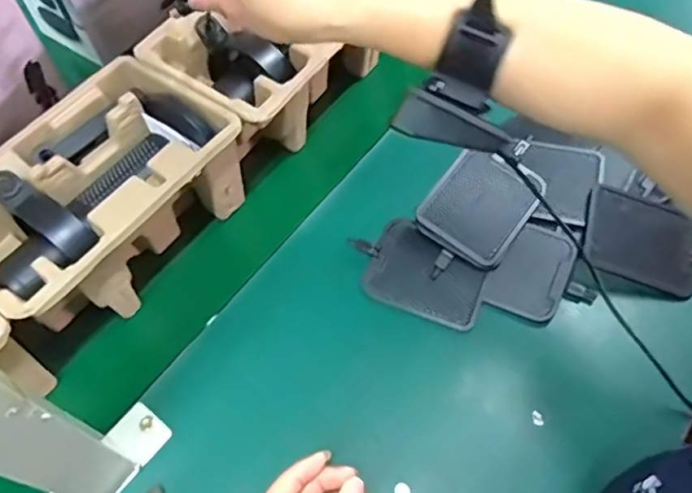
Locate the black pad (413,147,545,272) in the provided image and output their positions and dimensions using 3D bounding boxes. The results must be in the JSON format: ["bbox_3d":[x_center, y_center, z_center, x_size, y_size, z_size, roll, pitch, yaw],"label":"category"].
[{"bbox_3d":[0.117,-0.038,0.498,0.080,0.008,0.100,36,75,11],"label":"black pad"}]

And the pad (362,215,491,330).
[{"bbox_3d":[0.069,0.023,0.492,0.097,0.009,0.072,21,78,11],"label":"pad"}]

